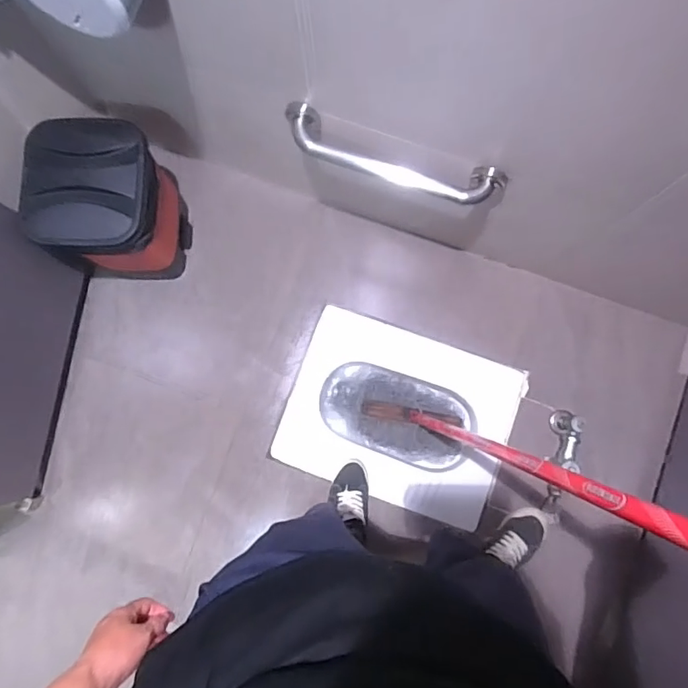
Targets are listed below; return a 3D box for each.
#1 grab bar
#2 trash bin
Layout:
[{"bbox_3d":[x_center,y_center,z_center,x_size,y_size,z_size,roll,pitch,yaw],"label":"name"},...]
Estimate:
[{"bbox_3d":[0.090,-0.346,0.982,0.418,0.059,0.084,19,82,3],"label":"grab bar"},{"bbox_3d":[-0.519,-0.321,1.204,0.267,0.356,0.304,8,83,2],"label":"trash bin"}]

